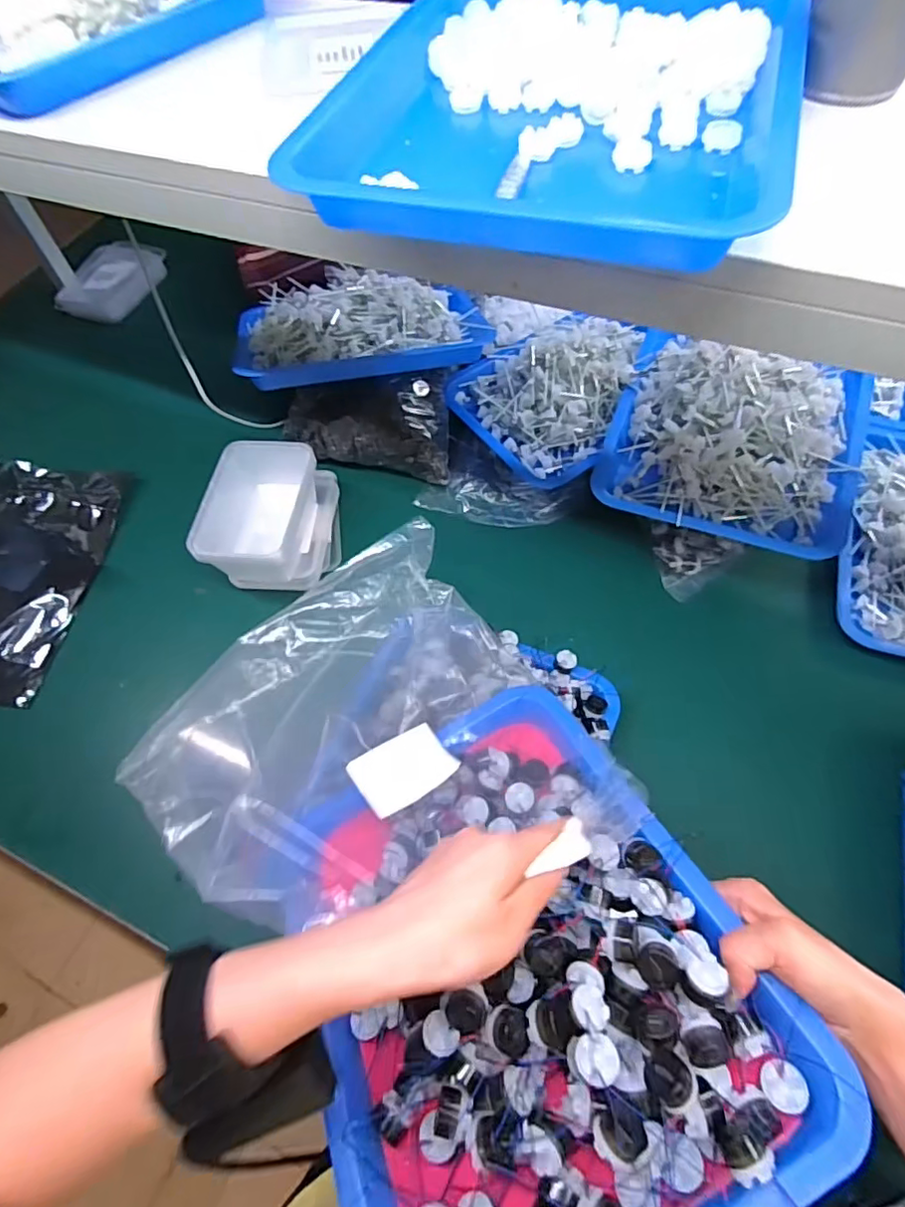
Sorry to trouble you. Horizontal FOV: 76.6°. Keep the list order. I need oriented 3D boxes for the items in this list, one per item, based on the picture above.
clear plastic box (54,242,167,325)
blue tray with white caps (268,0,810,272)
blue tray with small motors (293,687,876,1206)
[{"bbox_3d":[-0.595,-0.571,1.009,0.125,0.049,0.173,9,62,9],"label":"clear plastic box"},{"bbox_3d":[0.068,-0.319,0.363,0.272,0.034,0.318,14,63,12],"label":"blue tray with white caps"},{"bbox_3d":[0.032,0.215,0.361,0.250,0.057,0.306,-31,40,-4],"label":"blue tray with small motors"}]

